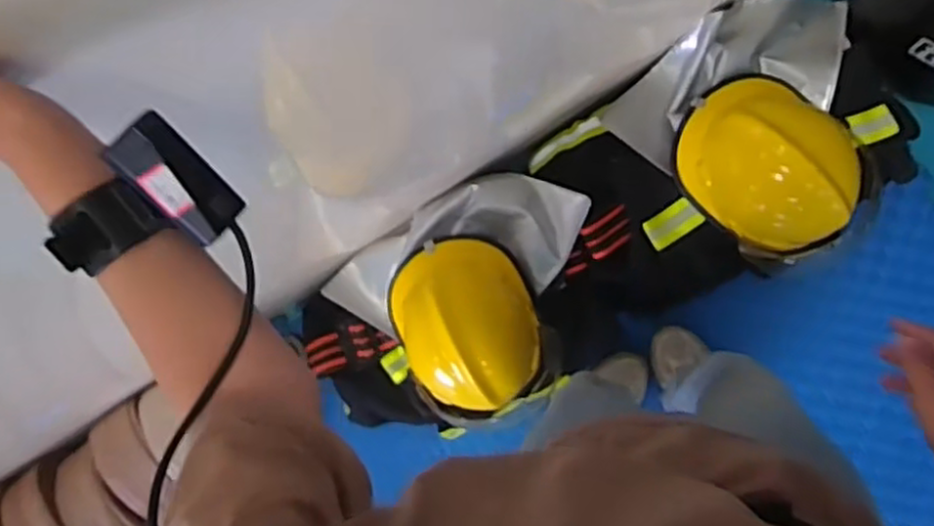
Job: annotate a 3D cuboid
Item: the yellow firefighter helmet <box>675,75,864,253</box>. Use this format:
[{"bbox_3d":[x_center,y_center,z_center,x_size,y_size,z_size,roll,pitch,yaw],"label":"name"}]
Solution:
[{"bbox_3d":[0.486,-0.163,1.159,0.292,0.129,0.248,37,95,8],"label":"yellow firefighter helmet"}]

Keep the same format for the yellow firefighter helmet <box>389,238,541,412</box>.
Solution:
[{"bbox_3d":[-0.007,0.103,1.231,0.246,0.157,0.300,-32,85,8],"label":"yellow firefighter helmet"}]

